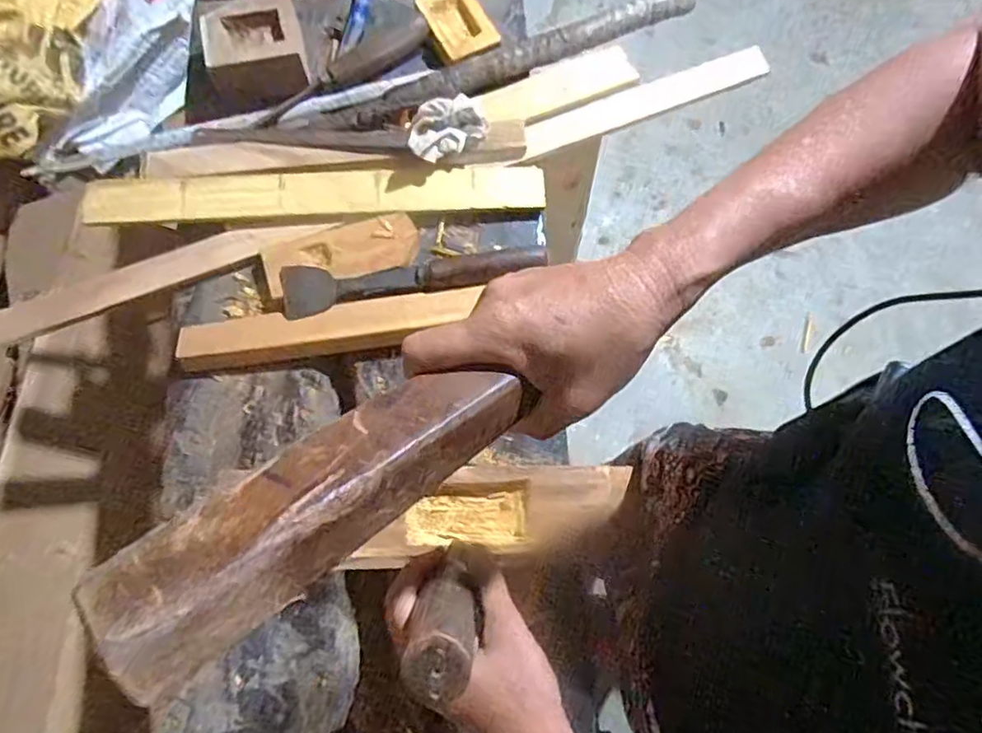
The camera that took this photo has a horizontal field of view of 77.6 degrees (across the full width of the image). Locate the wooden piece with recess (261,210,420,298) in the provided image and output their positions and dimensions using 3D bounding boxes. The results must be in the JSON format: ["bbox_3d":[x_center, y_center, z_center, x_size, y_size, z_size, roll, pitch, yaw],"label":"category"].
[{"bbox_3d":[-0.156,-0.119,0.638,0.158,0.013,0.061,-13,76,-5],"label":"wooden piece with recess"}]

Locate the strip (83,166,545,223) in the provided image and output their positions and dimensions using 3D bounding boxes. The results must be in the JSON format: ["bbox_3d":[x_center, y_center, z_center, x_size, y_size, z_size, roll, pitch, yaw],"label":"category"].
[{"bbox_3d":[-0.182,-0.184,0.646,0.472,0.013,0.052,-3,75,-2],"label":"strip"}]

